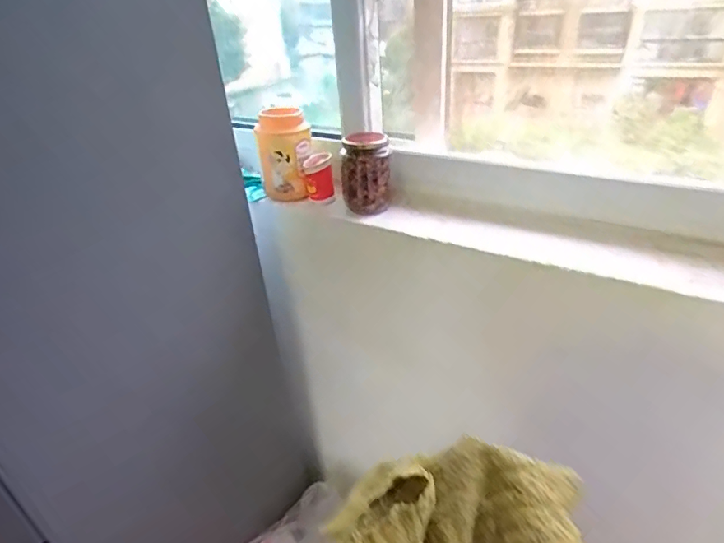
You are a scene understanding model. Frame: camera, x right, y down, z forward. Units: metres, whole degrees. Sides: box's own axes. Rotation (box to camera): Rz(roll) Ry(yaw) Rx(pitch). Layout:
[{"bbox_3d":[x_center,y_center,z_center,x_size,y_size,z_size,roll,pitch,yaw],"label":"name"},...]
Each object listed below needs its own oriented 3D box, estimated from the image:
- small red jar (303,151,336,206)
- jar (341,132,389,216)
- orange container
[{"bbox_3d":[-0.082,-0.176,0.893,0.054,0.087,0.048,-10,32,-6],"label":"small red jar"},{"bbox_3d":[0.011,-0.178,0.841,0.078,0.127,0.092,1,32,11],"label":"jar"},{"bbox_3d":[-0.143,-0.218,0.877,0.096,0.157,0.090,-10,32,-6],"label":"orange container"}]

